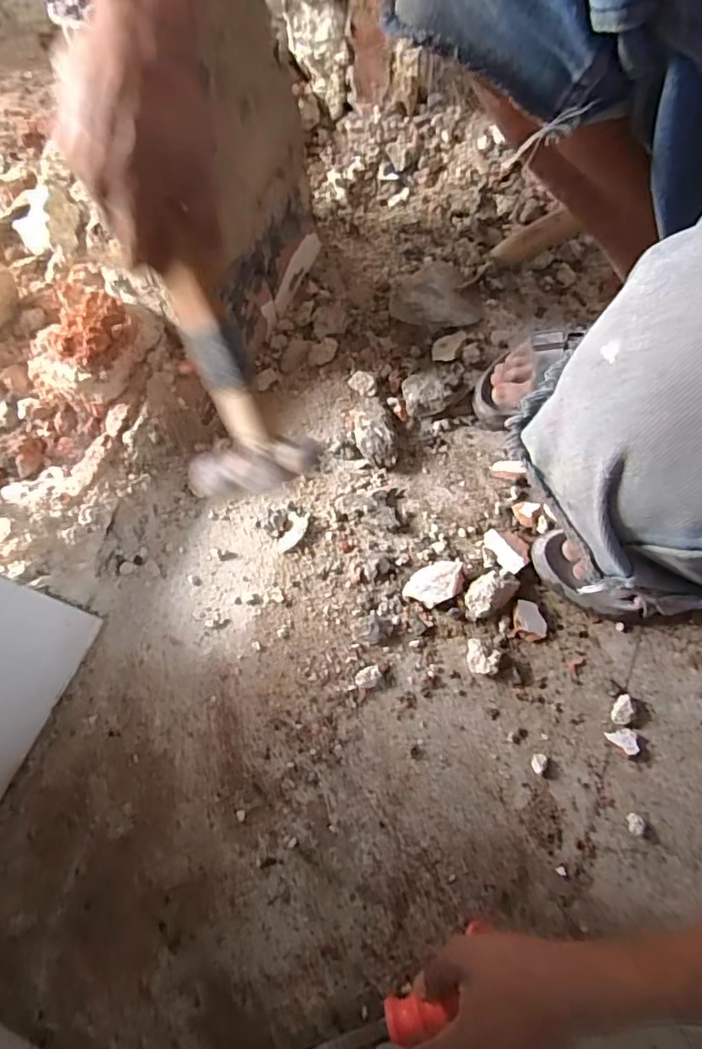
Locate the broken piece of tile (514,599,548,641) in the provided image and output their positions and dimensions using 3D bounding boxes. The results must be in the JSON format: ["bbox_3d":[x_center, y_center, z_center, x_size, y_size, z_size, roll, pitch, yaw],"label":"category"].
[{"bbox_3d":[0.172,0.092,0.534,0.030,0.008,0.039,-16,87,2],"label":"broken piece of tile"}]

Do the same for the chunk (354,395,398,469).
[{"bbox_3d":[0.026,-0.105,0.611,0.043,0.025,0.093,-6,70,1],"label":"chunk"}]

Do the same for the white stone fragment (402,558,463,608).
[{"bbox_3d":[0.084,0.059,0.554,0.063,0.013,0.039,-30,71,-8],"label":"white stone fragment"}]

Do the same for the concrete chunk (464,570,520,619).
[{"bbox_3d":[0.136,0.066,0.540,0.057,0.023,0.035,-36,72,-10],"label":"concrete chunk"}]

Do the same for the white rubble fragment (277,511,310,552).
[{"bbox_3d":[-0.061,0.007,0.584,0.024,0.009,0.048,14,71,8],"label":"white rubble fragment"}]

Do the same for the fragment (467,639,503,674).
[{"bbox_3d":[0.126,0.125,0.525,0.031,0.019,0.033,-1,70,3],"label":"fragment"}]

